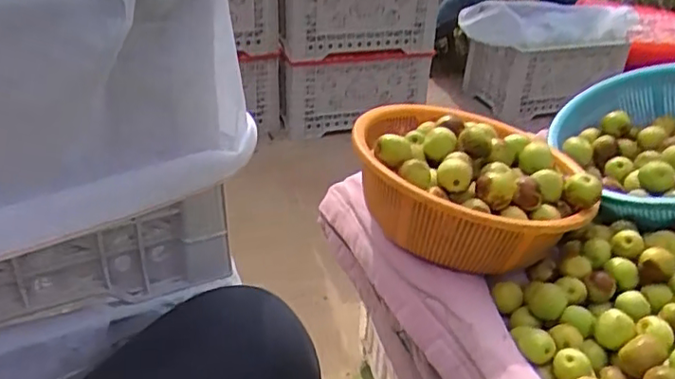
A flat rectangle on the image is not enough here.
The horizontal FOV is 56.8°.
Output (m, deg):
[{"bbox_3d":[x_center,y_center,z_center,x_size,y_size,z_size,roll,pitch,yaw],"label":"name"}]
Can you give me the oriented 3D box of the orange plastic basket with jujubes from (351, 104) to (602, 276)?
[{"bbox_3d":[0.140,-0.012,0.665,0.254,0.107,0.225,18,34,21],"label":"orange plastic basket with jujubes"}]

